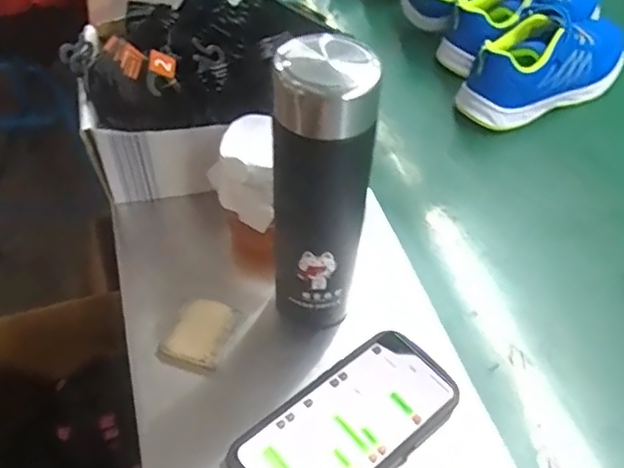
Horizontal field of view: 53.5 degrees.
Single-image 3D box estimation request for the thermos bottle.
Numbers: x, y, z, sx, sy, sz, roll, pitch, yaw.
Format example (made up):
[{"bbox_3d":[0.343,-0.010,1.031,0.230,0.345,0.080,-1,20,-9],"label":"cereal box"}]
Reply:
[{"bbox_3d":[0.008,-0.023,0.420,0.056,0.219,0.058,11,47,9],"label":"thermos bottle"}]

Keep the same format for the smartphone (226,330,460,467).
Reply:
[{"bbox_3d":[0.025,0.134,0.431,0.162,0.010,0.080,-33,57,-26],"label":"smartphone"}]

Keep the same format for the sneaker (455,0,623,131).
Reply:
[{"bbox_3d":[0.273,-0.200,0.705,0.228,0.086,0.086,-19,53,-21],"label":"sneaker"}]

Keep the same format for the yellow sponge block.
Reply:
[{"bbox_3d":[-0.086,0.076,0.480,0.043,0.017,0.051,17,51,14],"label":"yellow sponge block"}]

